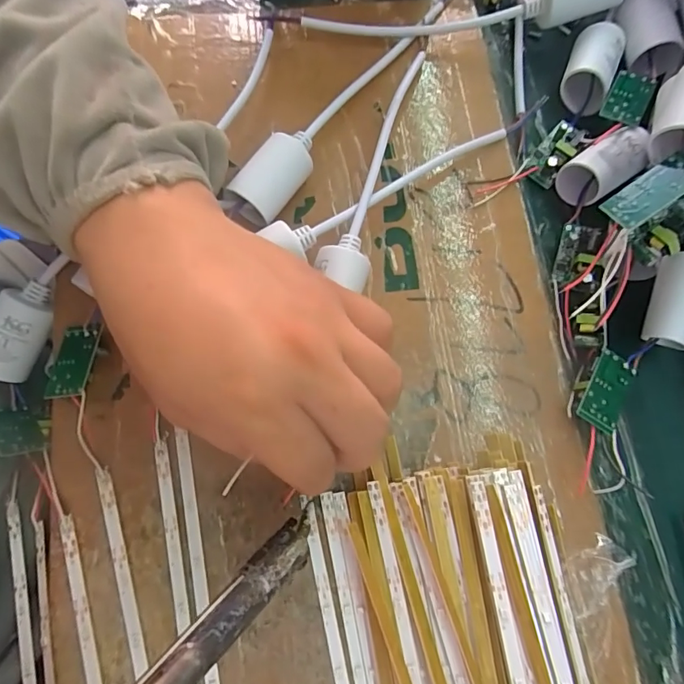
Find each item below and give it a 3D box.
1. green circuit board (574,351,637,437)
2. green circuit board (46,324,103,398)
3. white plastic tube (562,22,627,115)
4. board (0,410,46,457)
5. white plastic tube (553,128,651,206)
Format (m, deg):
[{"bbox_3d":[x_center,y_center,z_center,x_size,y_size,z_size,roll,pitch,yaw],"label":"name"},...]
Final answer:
[{"bbox_3d":[0.130,0.025,0.226,0.020,0.014,0.038,31,78,8],"label":"green circuit board"},{"bbox_3d":[-0.131,0.009,0.220,0.020,0.004,0.037,-3,62,7],"label":"green circuit board"},{"bbox_3d":[0.145,-0.159,0.263,0.029,0.024,0.041,27,78,7],"label":"white plastic tube"},{"bbox_3d":[-0.167,0.046,0.231,0.033,0.020,0.004,37,118,34],"label":"board"},{"bbox_3d":[0.145,-0.095,0.248,0.040,0.024,0.026,-30,78,-7],"label":"white plastic tube"}]

